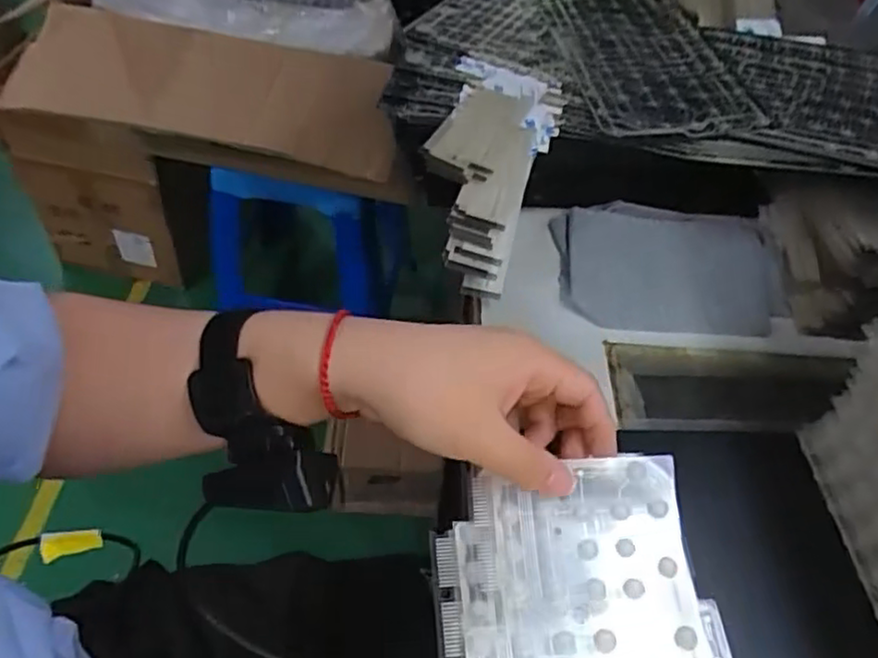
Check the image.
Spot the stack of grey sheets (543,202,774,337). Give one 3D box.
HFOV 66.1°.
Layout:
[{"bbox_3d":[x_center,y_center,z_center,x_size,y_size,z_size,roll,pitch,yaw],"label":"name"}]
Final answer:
[{"bbox_3d":[0.159,-0.044,0.471,0.150,0.015,0.109,3,50,-3],"label":"stack of grey sheets"}]

